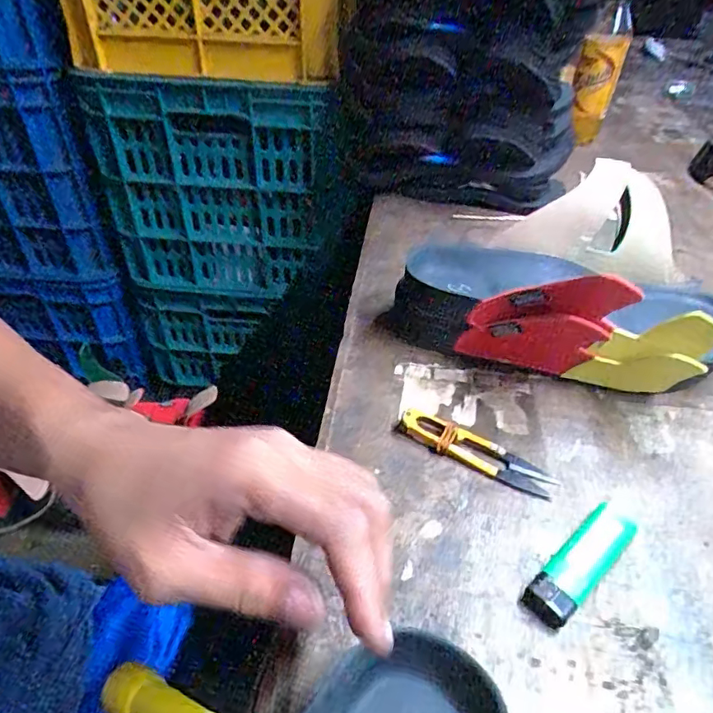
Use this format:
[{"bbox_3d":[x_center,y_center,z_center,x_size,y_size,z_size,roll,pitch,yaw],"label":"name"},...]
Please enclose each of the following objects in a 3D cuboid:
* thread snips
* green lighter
[{"bbox_3d":[0.076,0.059,0.341,0.100,0.010,0.024,23,46,21],"label":"thread snips"},{"bbox_3d":[0.121,0.110,0.285,0.081,0.012,0.023,-31,52,-31],"label":"green lighter"}]

